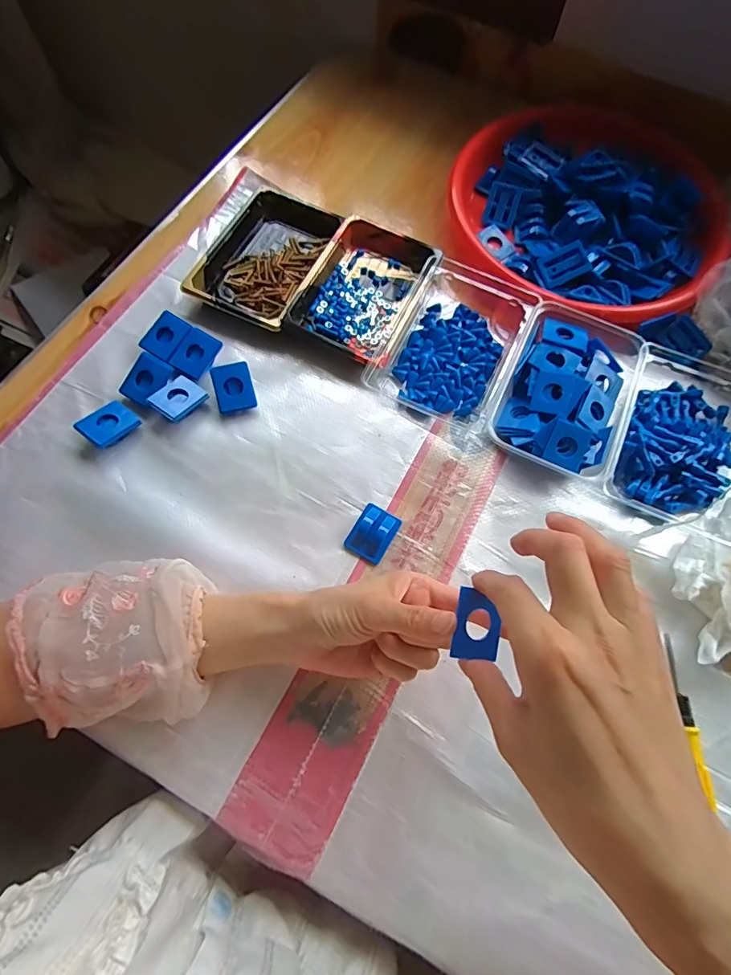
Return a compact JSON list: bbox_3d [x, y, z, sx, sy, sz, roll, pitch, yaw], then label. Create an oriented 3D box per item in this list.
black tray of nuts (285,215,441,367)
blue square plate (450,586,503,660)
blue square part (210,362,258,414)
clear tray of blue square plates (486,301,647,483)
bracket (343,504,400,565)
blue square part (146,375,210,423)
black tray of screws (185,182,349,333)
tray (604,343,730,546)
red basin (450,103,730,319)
[{"bbox_3d":[-0.003,-0.198,0.466,0.106,0.026,0.155,24,70,7],"label":"black tray of nuts"},{"bbox_3d":[0.066,0.081,0.268,0.026,0.008,0.038,15,69,3],"label":"blue square plate"},{"bbox_3d":[-0.120,-0.090,0.421,0.034,0.007,0.043,-14,87,-4],"label":"blue square part"},{"bbox_3d":[0.182,-0.088,0.427,0.104,0.034,0.156,24,70,7],"label":"clear tray of blue square plates"},{"bbox_3d":[0.007,0.037,0.390,0.034,0.015,0.045,29,71,8],"label":"bracket"},{"bbox_3d":[-0.168,-0.079,0.417,0.032,0.015,0.042,40,73,12],"label":"blue square part"},{"bbox_3d":[-0.104,-0.242,0.487,0.110,0.023,0.165,24,70,6],"label":"black tray of screws"},{"bbox_3d":[0.298,-0.051,0.420,0.135,0.032,0.183,24,70,6],"label":"tray"},{"bbox_3d":[0.239,-0.306,0.509,0.284,0.056,0.284,1,69,-2],"label":"red basin"}]

